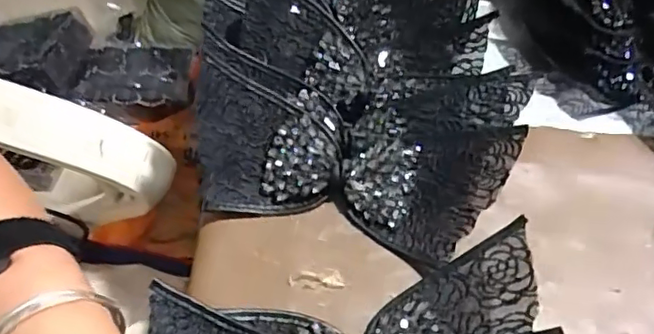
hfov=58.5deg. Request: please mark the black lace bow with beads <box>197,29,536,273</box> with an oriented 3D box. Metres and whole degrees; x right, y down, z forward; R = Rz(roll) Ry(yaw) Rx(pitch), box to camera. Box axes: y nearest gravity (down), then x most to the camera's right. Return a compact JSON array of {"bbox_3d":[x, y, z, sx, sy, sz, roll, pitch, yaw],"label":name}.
[{"bbox_3d":[0.011,-0.007,0.373,0.204,0.049,0.104,14,53,5],"label":"black lace bow with beads"}]

